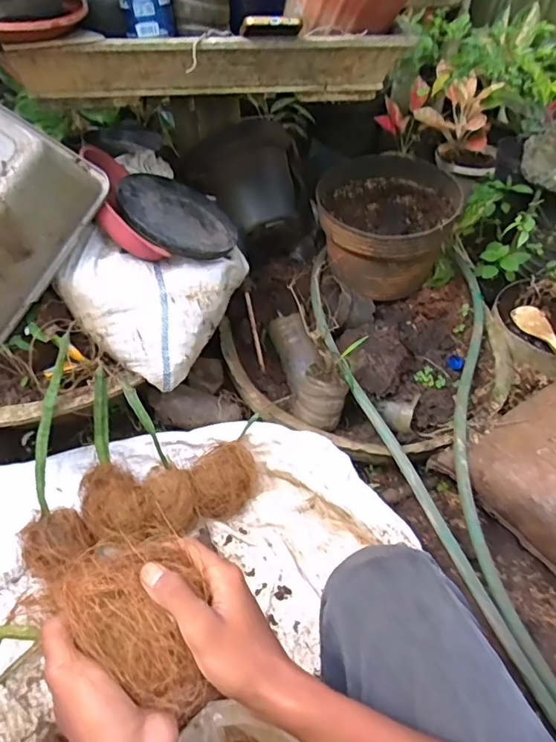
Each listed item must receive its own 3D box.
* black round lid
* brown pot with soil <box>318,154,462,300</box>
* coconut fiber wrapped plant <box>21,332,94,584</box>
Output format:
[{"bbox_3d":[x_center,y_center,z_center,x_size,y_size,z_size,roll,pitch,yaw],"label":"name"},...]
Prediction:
[{"bbox_3d":[-0.163,-0.258,0.843,0.196,0.017,0.199,20,41,-19],"label":"black round lid"},{"bbox_3d":[0.228,-0.316,1.122,0.285,0.196,0.326,11,47,7],"label":"brown pot with soil"},{"bbox_3d":[-0.333,0.128,0.757,0.107,0.073,0.348,-3,86,-7],"label":"coconut fiber wrapped plant"}]

